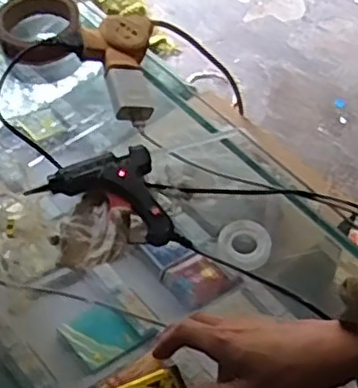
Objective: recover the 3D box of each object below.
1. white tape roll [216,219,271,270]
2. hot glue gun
[{"bbox_3d":[0.062,0.046,0.614,0.049,0.012,0.047,22,58,15],"label":"white tape roll"},{"bbox_3d":[-0.053,-0.008,0.632,0.152,0.025,0.082,17,57,12],"label":"hot glue gun"}]

